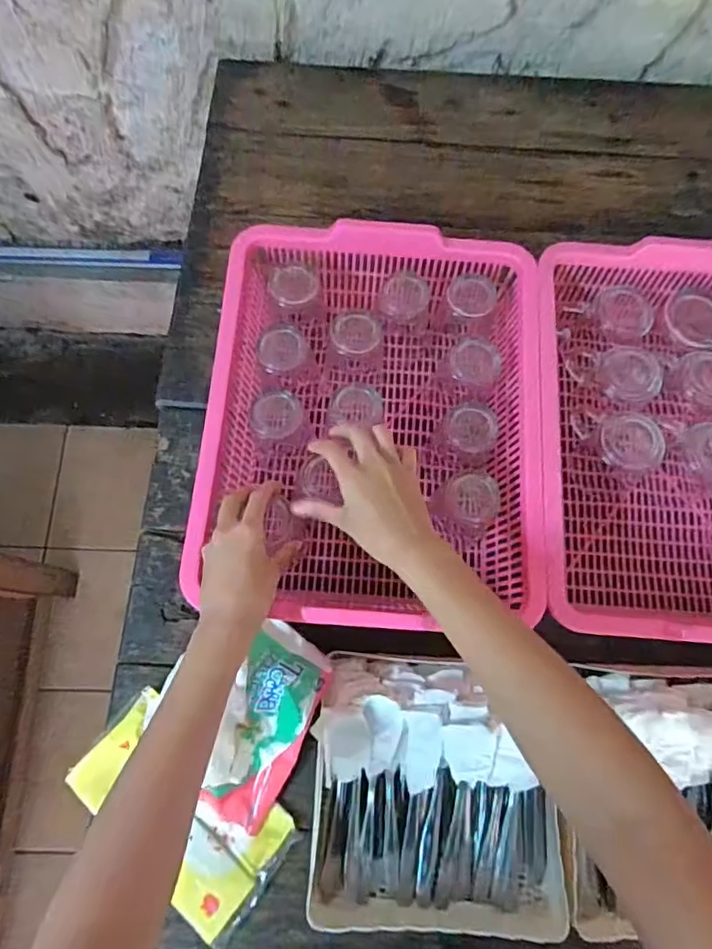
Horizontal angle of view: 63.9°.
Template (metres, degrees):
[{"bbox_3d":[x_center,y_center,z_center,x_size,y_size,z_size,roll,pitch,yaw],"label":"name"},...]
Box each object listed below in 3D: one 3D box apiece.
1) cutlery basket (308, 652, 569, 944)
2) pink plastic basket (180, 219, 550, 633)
[{"bbox_3d":[0.070,0.276,0.494,0.208,0.065,0.220,1,73,-1],"label":"cutlery basket"},{"bbox_3d":[0.019,-0.049,0.563,0.312,0.100,0.382,4,73,0],"label":"pink plastic basket"}]

